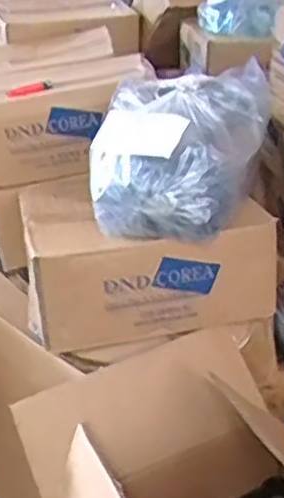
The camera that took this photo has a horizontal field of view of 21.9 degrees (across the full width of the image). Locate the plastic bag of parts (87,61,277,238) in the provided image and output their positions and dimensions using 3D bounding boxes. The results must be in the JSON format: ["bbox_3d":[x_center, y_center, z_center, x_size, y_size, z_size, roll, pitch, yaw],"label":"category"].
[{"bbox_3d":[0.047,-0.129,0.969,0.213,0.158,0.221,6,24,8],"label":"plastic bag of parts"}]

